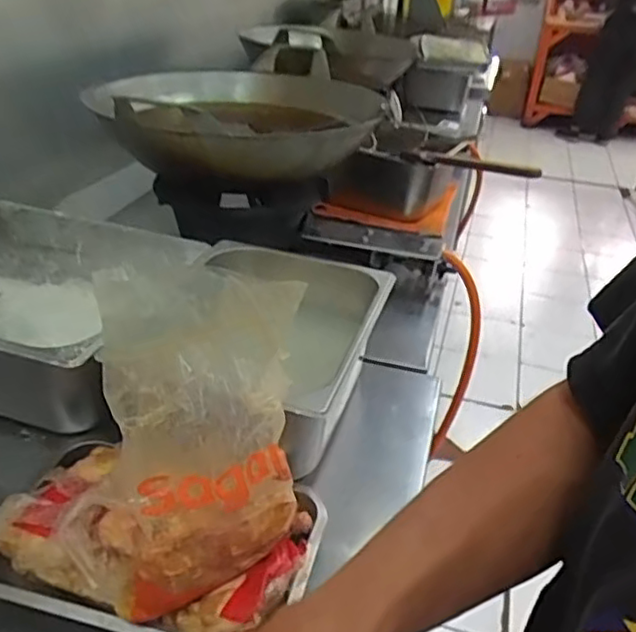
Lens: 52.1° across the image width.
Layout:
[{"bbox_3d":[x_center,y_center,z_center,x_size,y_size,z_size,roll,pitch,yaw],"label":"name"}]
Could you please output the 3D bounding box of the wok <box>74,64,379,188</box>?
[{"bbox_3d":[-0.148,-0.351,1.164,0.470,0.141,0.526,5,31,1],"label":"wok"}]

